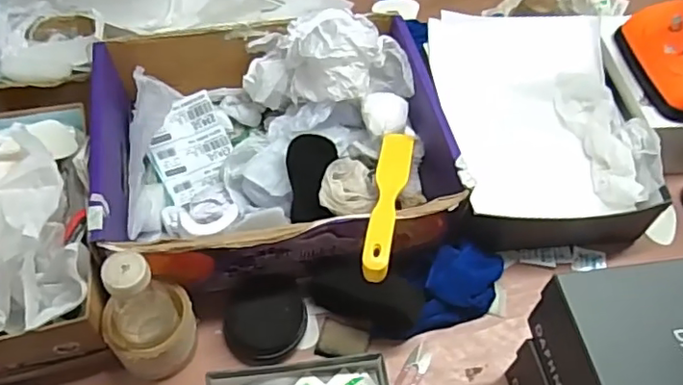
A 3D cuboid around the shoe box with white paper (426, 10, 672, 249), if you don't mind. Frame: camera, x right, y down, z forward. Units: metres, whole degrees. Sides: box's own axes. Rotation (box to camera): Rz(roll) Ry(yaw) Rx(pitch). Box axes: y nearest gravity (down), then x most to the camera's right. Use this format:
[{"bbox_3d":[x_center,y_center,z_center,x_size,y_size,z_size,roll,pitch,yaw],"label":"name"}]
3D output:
[{"bbox_3d":[0.260,-0.090,0.830,0.259,0.127,0.314,-1,56,-6],"label":"shoe box with white paper"}]

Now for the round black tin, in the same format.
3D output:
[{"bbox_3d":[-0.085,0.144,0.685,0.099,0.038,0.090,-23,61,-19],"label":"round black tin"}]

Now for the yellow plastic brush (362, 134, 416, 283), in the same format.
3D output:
[{"bbox_3d":[0.053,0.002,0.665,0.038,0.028,0.234,12,41,4],"label":"yellow plastic brush"}]

